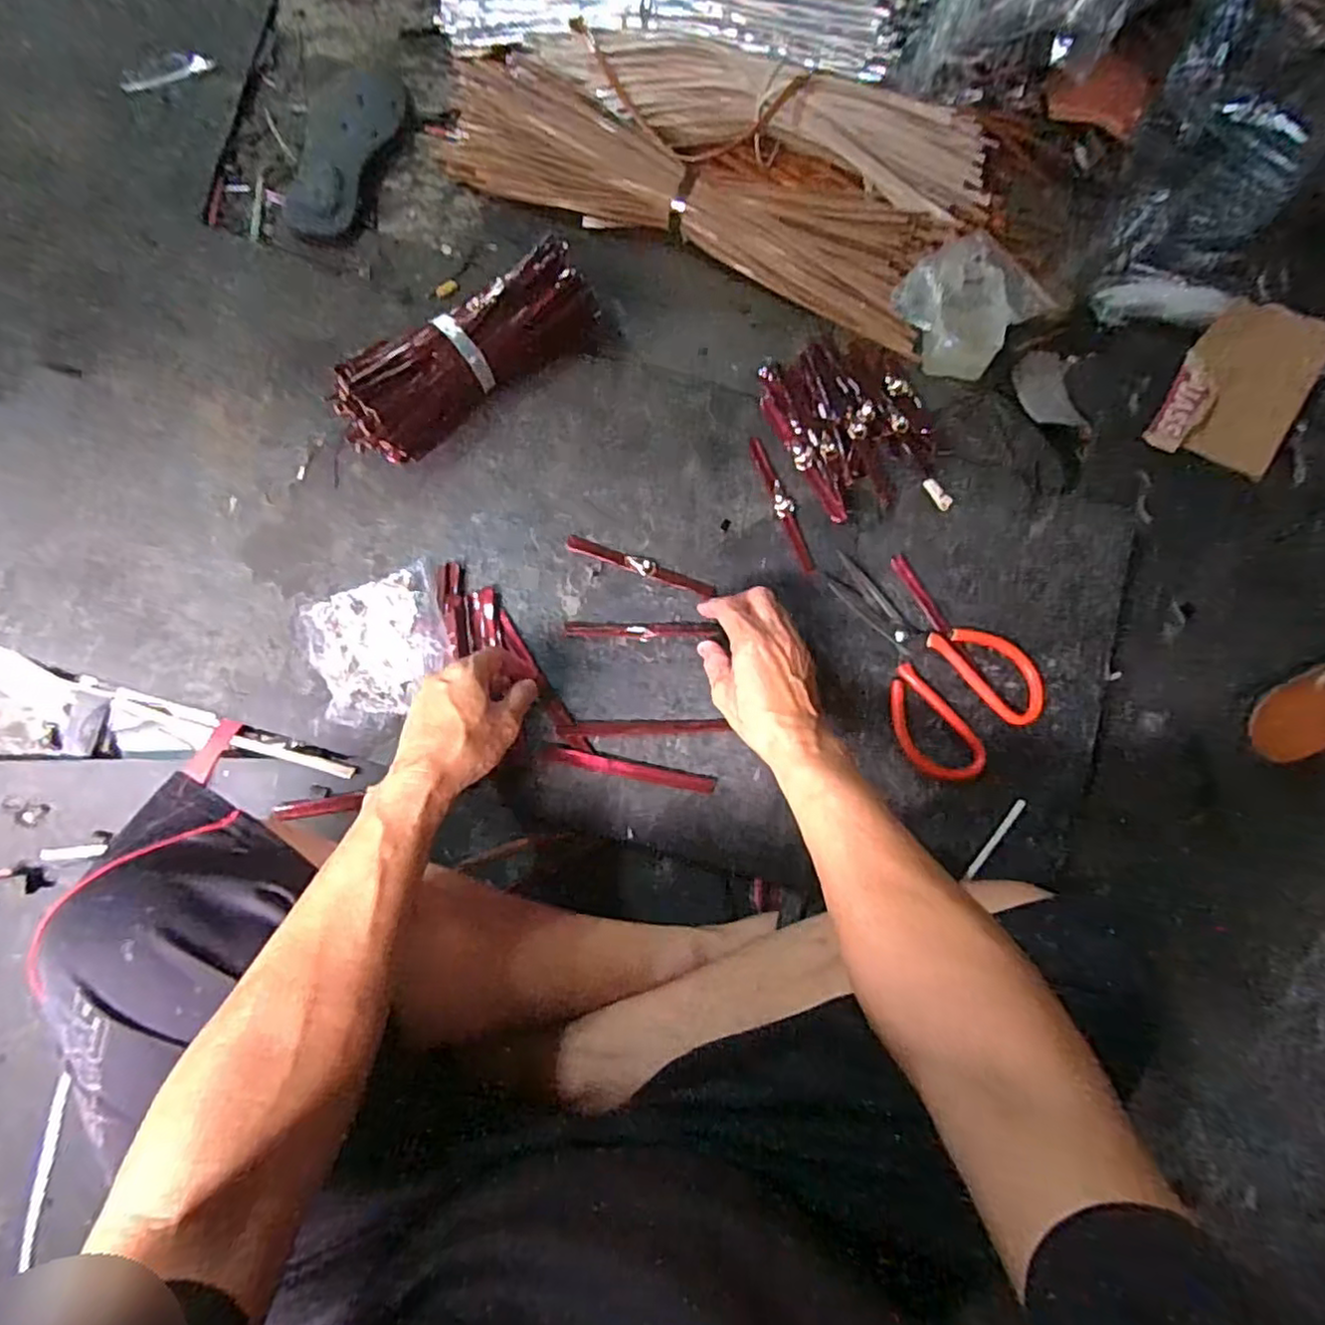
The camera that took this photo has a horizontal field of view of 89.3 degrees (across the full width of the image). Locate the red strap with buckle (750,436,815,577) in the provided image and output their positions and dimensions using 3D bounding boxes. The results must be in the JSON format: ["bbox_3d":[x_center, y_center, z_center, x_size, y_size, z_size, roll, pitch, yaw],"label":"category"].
[{"bbox_3d":[0.112,-0.148,0.625,0.017,0.004,0.139,-20,78,-6],"label":"red strap with buckle"}]

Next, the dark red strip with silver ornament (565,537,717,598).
[{"bbox_3d":[-0.019,-0.088,0.607,0.140,0.010,0.016,20,76,0],"label":"dark red strip with silver ornament"}]

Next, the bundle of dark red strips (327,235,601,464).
[{"bbox_3d":[-0.178,-0.285,0.628,0.265,0.054,0.090,-33,81,-7],"label":"bundle of dark red strips"}]

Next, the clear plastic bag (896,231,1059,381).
[{"bbox_3d":[0.307,-0.365,0.681,0.137,0.047,0.127,-41,81,-10],"label":"clear plastic bag"}]

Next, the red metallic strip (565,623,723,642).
[{"bbox_3d":[-0.017,-0.028,0.597,0.137,0.007,0.015,0,76,-3],"label":"red metallic strip"}]

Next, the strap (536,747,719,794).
[{"bbox_3d":[-0.028,0.092,0.574,0.148,0.012,0.014,11,76,1],"label":"strap"}]

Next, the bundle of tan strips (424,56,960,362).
[{"bbox_3d":[0.023,-0.495,0.685,0.554,0.068,0.143,21,79,4],"label":"bundle of tan strips"}]

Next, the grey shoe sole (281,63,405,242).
[{"bbox_3d":[-0.340,-0.540,0.706,0.084,0.017,0.224,14,76,2],"label":"grey shoe sole"}]

